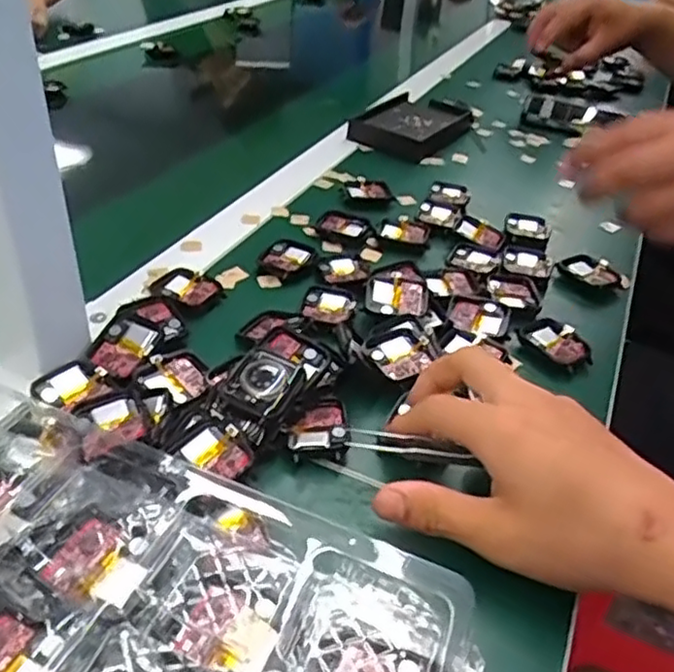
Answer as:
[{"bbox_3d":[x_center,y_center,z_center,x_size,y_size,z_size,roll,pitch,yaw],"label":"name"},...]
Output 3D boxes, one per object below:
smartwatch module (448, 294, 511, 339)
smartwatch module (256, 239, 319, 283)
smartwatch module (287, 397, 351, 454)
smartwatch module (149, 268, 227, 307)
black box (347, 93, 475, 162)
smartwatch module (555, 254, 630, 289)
[{"bbox_3d":[0.100,-0.015,0.468,0.041,0.004,0.042,13,38,10],"label":"smartwatch module"},{"bbox_3d":[-0.038,-0.060,0.513,0.038,0.007,0.048,20,39,19],"label":"smartwatch module"},{"bbox_3d":[-0.011,0.050,0.370,0.032,0.008,0.041,1,37,-6],"label":"smartwatch module"},{"bbox_3d":[-0.106,-0.033,0.469,0.048,0.012,0.032,18,39,16],"label":"smartwatch module"},{"bbox_3d":[0.091,-0.240,0.760,0.091,0.029,0.157,23,40,22],"label":"black box"},{"bbox_3d":[0.209,-0.053,0.546,0.058,0.012,0.031,13,38,10],"label":"smartwatch module"}]

